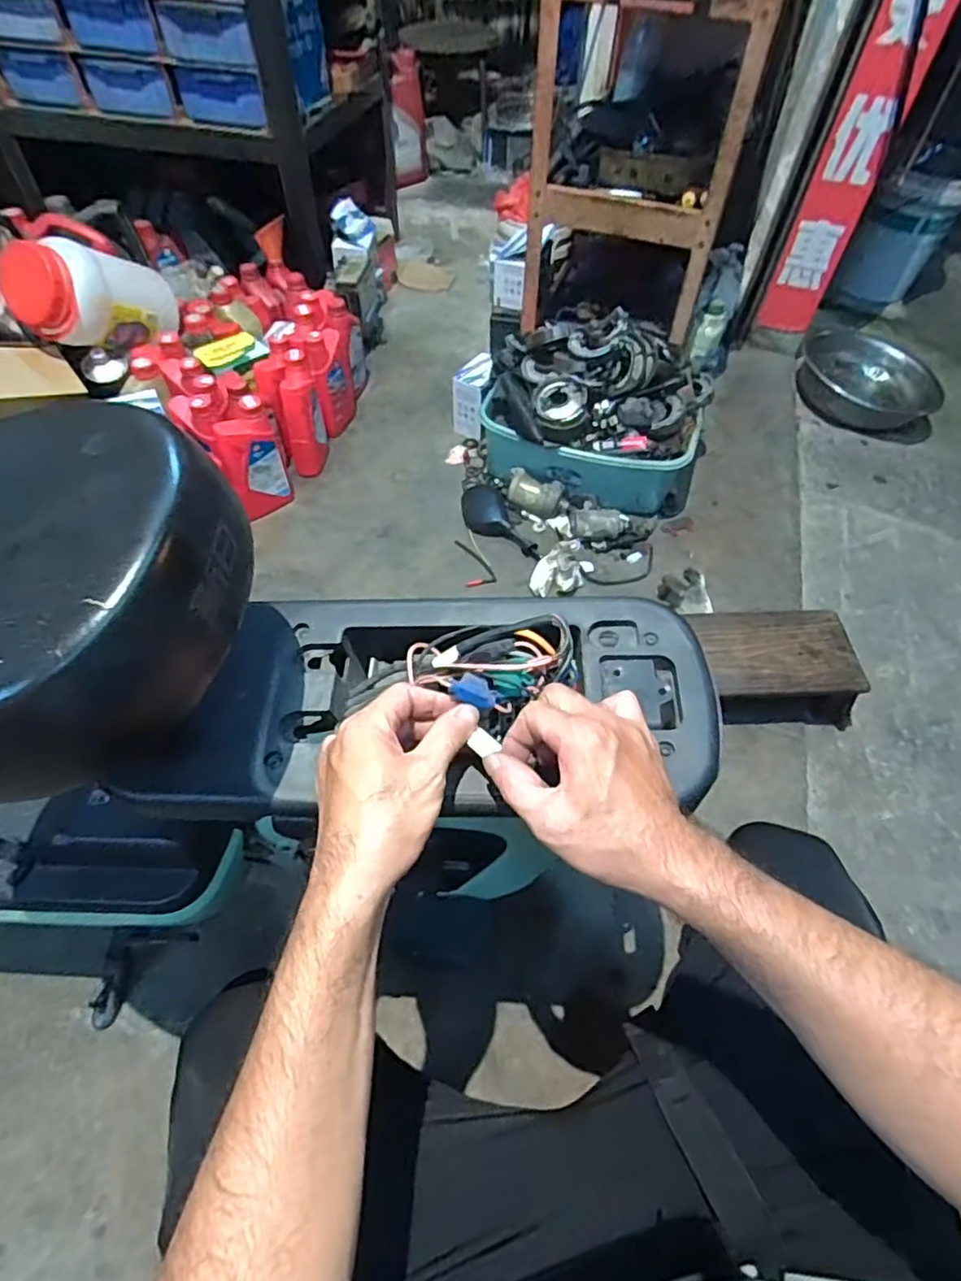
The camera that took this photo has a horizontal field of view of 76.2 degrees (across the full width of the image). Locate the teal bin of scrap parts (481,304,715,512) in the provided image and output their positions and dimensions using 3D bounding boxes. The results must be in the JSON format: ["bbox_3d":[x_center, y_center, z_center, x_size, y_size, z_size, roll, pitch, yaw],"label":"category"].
[{"bbox_3d":[0.254,-0.471,1.286,0.474,0.317,0.278,7,55,3],"label":"teal bin of scrap parts"}]

